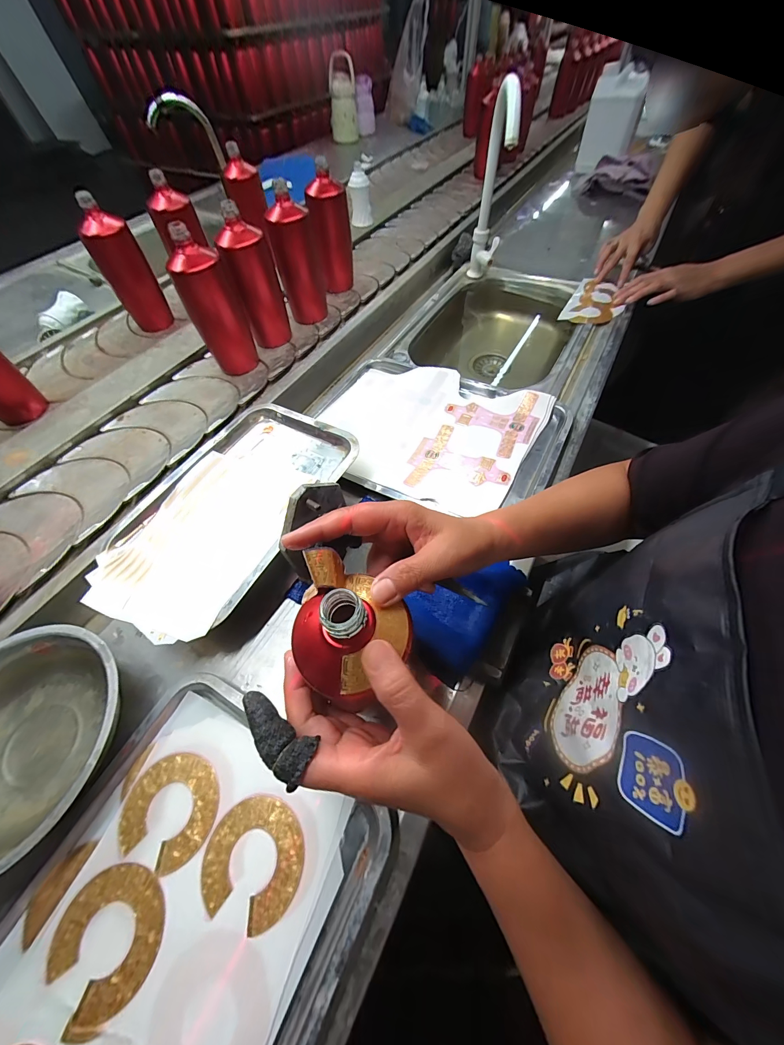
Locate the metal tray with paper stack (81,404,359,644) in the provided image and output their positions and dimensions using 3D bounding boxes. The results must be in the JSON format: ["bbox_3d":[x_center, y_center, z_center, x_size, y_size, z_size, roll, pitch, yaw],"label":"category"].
[{"bbox_3d":[-0.203,-0.015,0.441,0.207,0.046,0.327,24,61,18],"label":"metal tray with paper stack"}]

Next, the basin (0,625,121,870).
[{"bbox_3d":[-0.347,0.203,0.319,0.190,0.043,0.193,-2,56,3],"label":"basin"}]

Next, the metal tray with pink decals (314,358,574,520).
[{"bbox_3d":[0.056,-0.147,0.537,0.367,0.021,0.276,26,62,19],"label":"metal tray with pink decals"}]

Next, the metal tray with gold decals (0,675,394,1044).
[{"bbox_3d":[-0.179,0.328,0.250,0.254,0.025,0.325,22,61,17],"label":"metal tray with gold decals"}]

